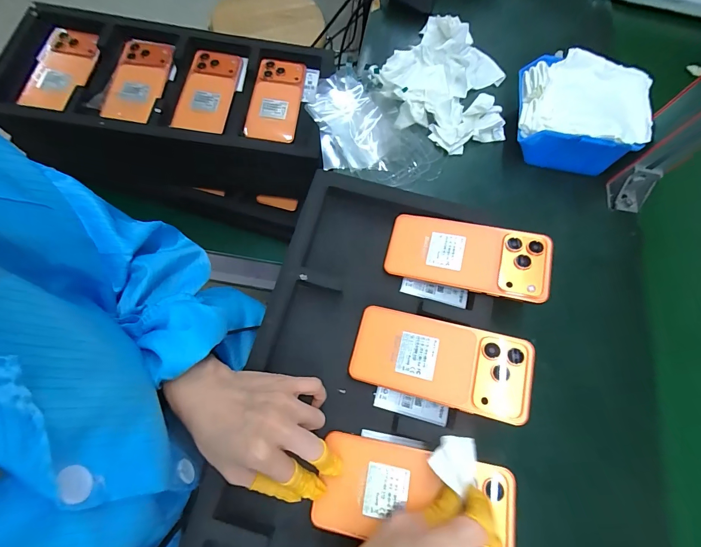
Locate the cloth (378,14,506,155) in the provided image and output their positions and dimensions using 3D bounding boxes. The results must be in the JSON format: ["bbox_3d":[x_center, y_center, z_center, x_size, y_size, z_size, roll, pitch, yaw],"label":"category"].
[{"bbox_3d":[0.139,-0.264,0.467,0.181,0.031,0.184,28,72,5],"label":"cloth"}]

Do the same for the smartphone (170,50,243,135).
[{"bbox_3d":[-0.227,-0.288,0.533,0.076,0.015,0.158,6,72,-3],"label":"smartphone"}]

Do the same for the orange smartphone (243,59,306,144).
[{"bbox_3d":[-0.120,-0.279,0.542,0.077,0.019,0.158,6,72,0],"label":"orange smartphone"}]

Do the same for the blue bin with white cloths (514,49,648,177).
[{"bbox_3d":[0.281,-0.198,0.432,0.137,0.085,0.119,12,72,-1],"label":"blue bin with white cloths"}]

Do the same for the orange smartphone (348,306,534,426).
[{"bbox_3d":[0.084,0.083,0.324,0.162,0.006,0.076,11,71,15],"label":"orange smartphone"}]

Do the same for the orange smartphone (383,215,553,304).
[{"bbox_3d":[0.123,-0.020,0.360,0.162,0.009,0.076,12,71,15],"label":"orange smartphone"}]

